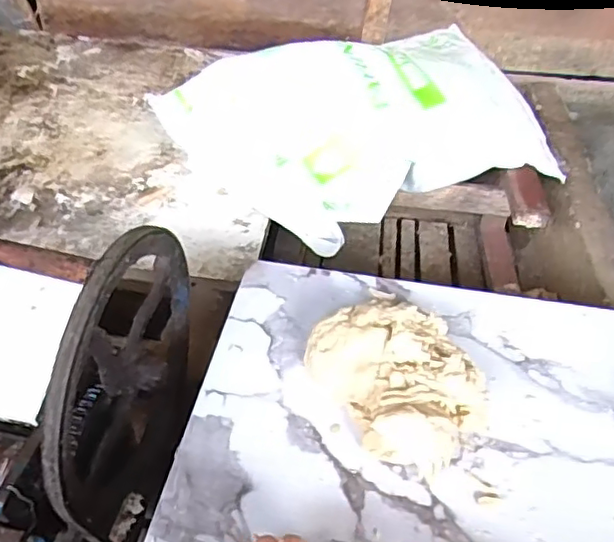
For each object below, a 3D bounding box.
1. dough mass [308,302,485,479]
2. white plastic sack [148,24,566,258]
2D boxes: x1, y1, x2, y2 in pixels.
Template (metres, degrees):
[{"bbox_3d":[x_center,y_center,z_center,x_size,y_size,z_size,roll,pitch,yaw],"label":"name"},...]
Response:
[{"bbox_3d":[0.084,0.089,0.506,0.122,0.059,0.152,-19,50,-23],"label":"dough mass"},{"bbox_3d":[0.113,-0.269,1.080,0.658,0.206,0.389,-18,49,-22],"label":"white plastic sack"}]

